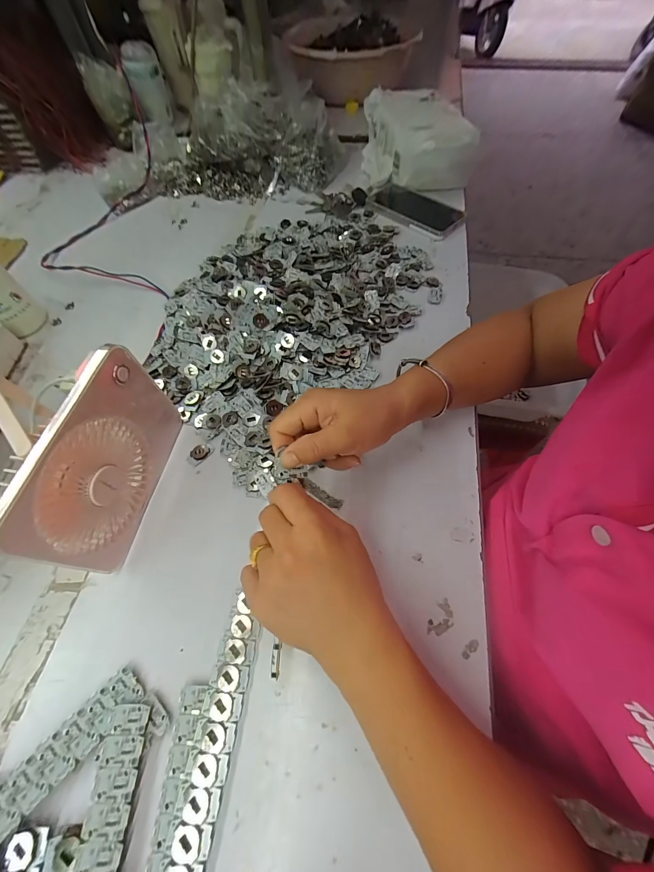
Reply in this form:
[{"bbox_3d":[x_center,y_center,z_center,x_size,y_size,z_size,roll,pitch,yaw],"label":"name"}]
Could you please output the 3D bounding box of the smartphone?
[{"bbox_3d":[0.148,-0.400,0.569,0.095,0.010,0.181,-40,68,-19],"label":"smartphone"}]

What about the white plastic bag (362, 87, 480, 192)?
[{"bbox_3d":[0.157,-0.527,0.594,0.170,0.090,0.207,3,61,2],"label":"white plastic bag"}]

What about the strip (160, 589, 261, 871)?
[{"bbox_3d":[-0.087,0.248,0.237,0.028,0.005,0.232,12,61,-3],"label":"strip"}]

